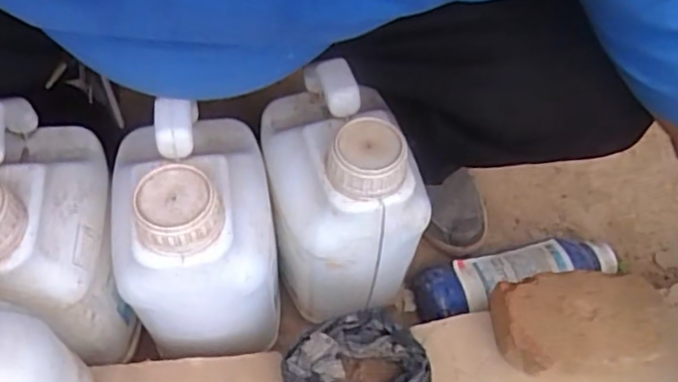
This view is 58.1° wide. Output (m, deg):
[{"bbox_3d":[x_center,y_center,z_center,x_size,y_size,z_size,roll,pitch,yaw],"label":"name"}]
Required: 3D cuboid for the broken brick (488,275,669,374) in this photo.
[{"bbox_3d":[0.217,0.126,0.567,0.135,0.062,0.085,0,55,-3],"label":"broken brick"}]

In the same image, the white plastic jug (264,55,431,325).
[{"bbox_3d":[-0.007,-0.004,0.618,0.124,0.238,0.181,-11,57,-11],"label":"white plastic jug"}]

